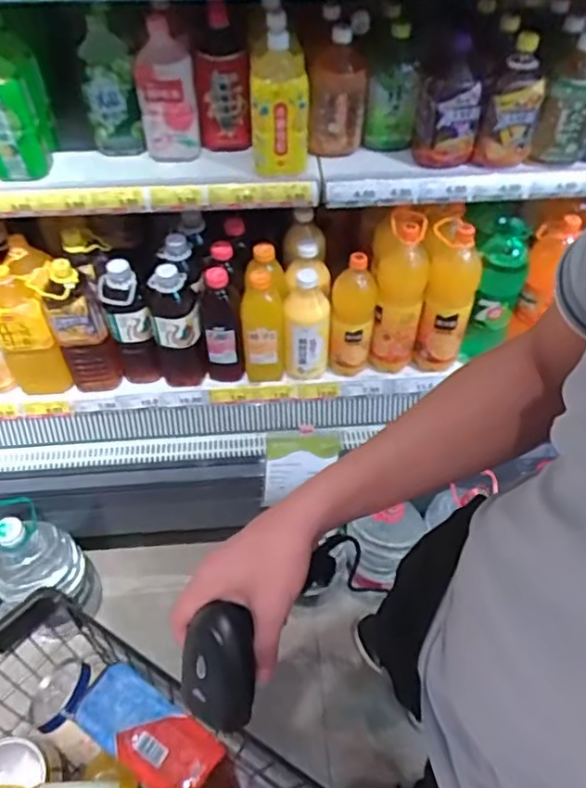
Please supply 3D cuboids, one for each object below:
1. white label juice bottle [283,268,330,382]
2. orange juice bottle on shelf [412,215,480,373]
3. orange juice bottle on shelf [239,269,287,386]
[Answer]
[{"bbox_3d":[0.031,-0.143,1.278,0.090,0.263,0.088,3,51,2],"label":"white label juice bottle"},{"bbox_3d":[0.317,-0.192,1.254,0.098,0.323,0.084,10,51,8],"label":"orange juice bottle on shelf"},{"bbox_3d":[-0.062,-0.130,1.319,0.084,0.264,0.102,-1,51,-1],"label":"orange juice bottle on shelf"}]

